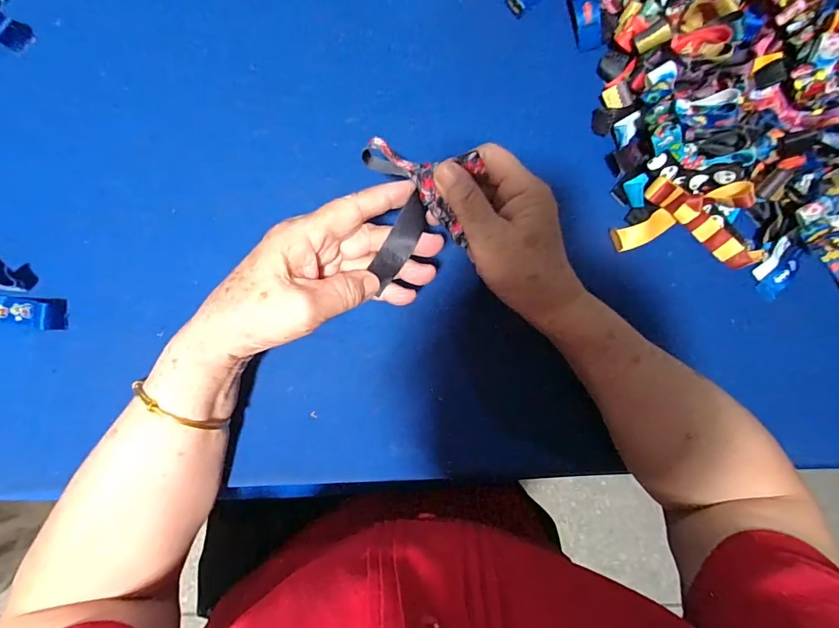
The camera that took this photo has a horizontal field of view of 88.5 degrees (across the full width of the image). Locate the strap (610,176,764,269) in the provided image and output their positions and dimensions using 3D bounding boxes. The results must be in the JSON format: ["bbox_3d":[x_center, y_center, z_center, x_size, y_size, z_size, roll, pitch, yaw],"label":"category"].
[{"bbox_3d":[0.241,-0.083,0.373,0.131,0.043,0.063,7,86,-5],"label":"strap"}]

